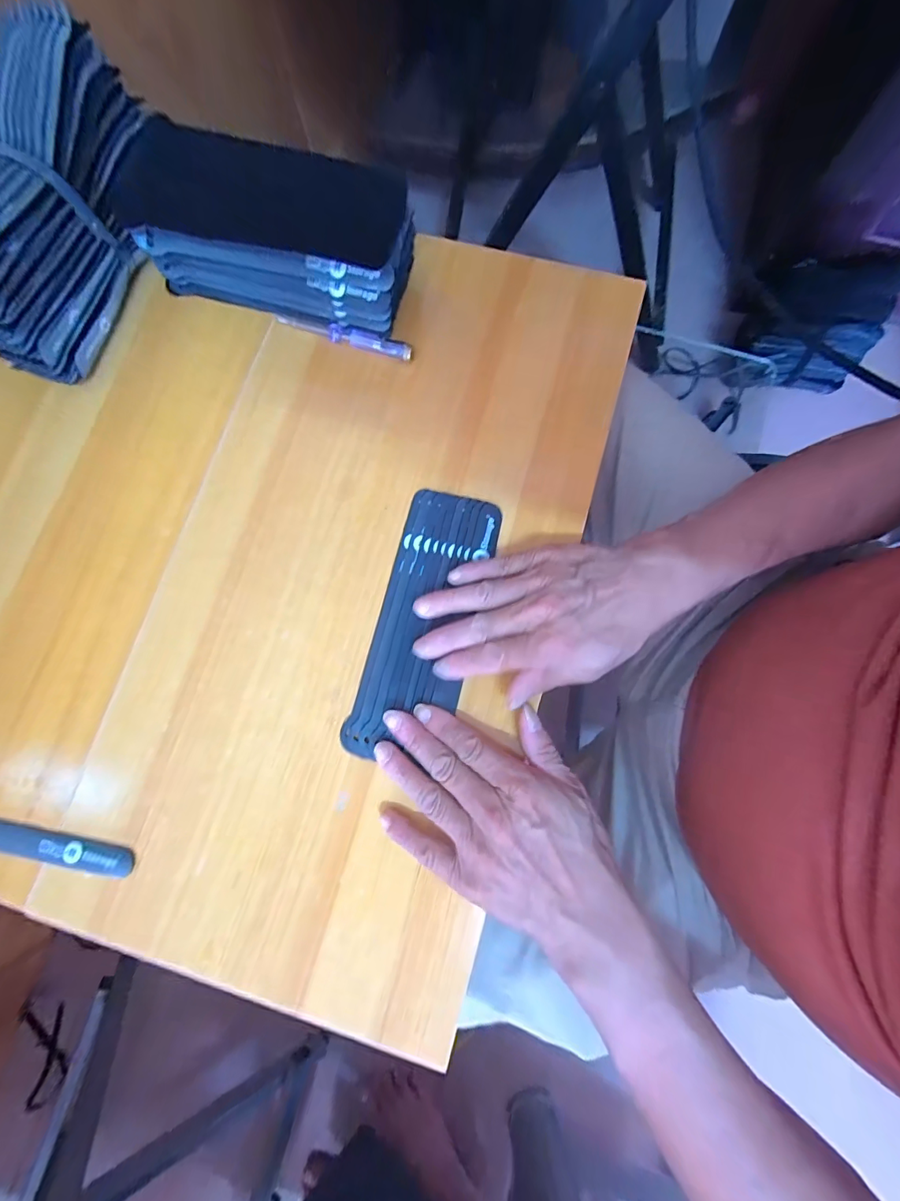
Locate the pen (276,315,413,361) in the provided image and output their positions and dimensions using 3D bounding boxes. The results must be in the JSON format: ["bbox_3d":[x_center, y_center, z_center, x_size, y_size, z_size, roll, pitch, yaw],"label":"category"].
[{"bbox_3d":[-0.085,-0.215,0.353,0.114,0.011,0.011,19,80,4],"label":"pen"}]

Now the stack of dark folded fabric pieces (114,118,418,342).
[{"bbox_3d":[-0.129,-0.275,0.325,0.204,0.081,0.072,14,80,3],"label":"stack of dark folded fabric pieces"}]

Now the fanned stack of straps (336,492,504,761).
[{"bbox_3d":[-0.019,0.015,0.322,0.077,0.015,0.200,19,81,4],"label":"fanned stack of straps"}]

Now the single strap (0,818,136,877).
[{"bbox_3d":[-0.311,0.161,0.302,0.191,0.008,0.021,12,80,3],"label":"single strap"}]

